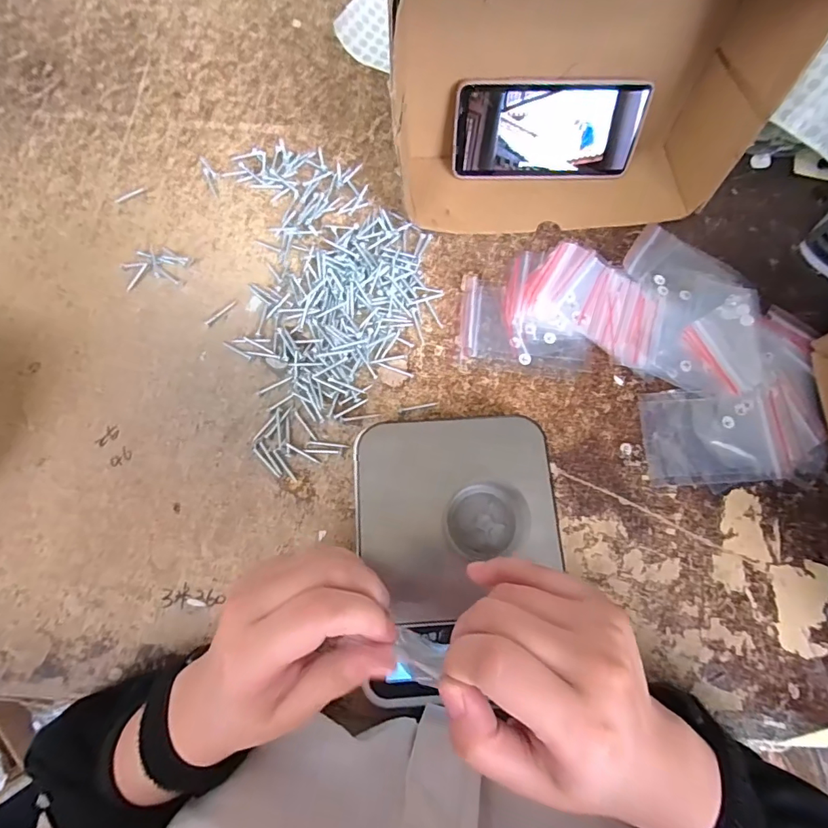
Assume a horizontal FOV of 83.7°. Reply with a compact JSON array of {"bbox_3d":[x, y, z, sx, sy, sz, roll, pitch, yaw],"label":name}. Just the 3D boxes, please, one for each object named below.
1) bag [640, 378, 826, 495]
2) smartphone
[{"bbox_3d":[0.259,0.017,0.376,0.142,0.007,0.079,-7,74,-2],"label":"bag"},{"bbox_3d":[0.119,-0.252,0.415,0.163,0.080,0.006,0,50,-1],"label":"smartphone"}]

